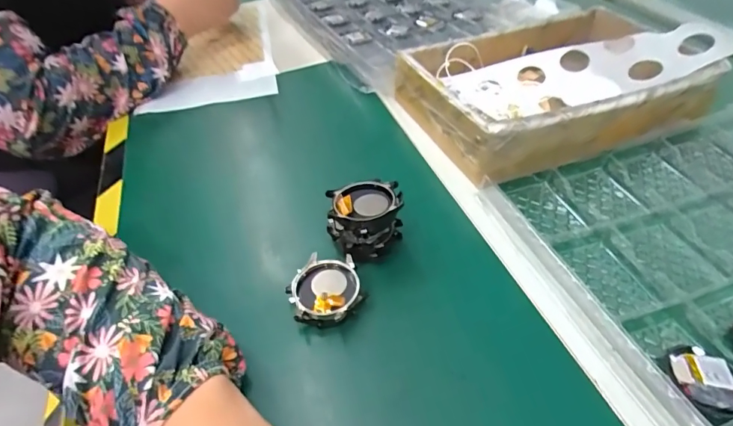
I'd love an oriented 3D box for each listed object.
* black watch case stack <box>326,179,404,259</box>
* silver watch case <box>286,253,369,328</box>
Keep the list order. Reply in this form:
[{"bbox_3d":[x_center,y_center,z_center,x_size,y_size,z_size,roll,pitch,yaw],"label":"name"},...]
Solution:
[{"bbox_3d":[-0.002,0.004,0.334,0.056,0.041,0.049,0,44,3],"label":"black watch case stack"},{"bbox_3d":[-0.029,0.053,0.308,0.049,0.015,0.051,-17,45,-14],"label":"silver watch case"}]

